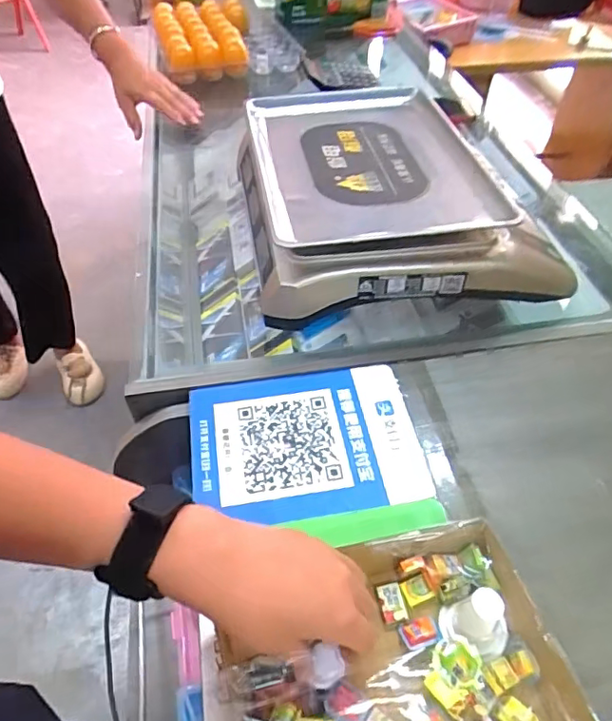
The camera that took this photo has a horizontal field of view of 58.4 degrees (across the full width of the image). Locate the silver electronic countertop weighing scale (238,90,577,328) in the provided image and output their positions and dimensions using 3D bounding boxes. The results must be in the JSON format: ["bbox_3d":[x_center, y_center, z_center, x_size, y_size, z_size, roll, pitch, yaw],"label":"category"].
[{"bbox_3d":[0.096,-0.195,0.653,0.320,0.111,0.329,0,49,0],"label":"silver electronic countertop weighing scale"}]

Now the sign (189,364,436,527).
[{"bbox_3d":[-0.002,0.072,0.493,0.199,0.004,0.148,-7,49,-6],"label":"sign"}]

